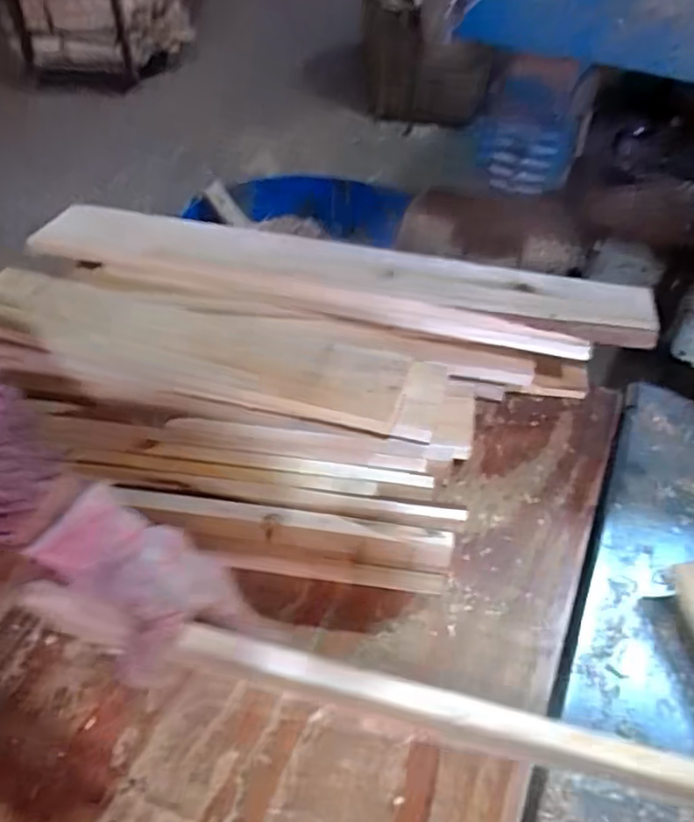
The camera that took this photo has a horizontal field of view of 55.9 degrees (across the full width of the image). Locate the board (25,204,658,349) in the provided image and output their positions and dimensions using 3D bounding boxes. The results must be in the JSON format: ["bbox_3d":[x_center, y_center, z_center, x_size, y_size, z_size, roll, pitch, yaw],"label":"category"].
[{"bbox_3d":[-0.018,-0.148,0.665,0.622,0.017,0.086,11,51,10],"label":"board"}]

